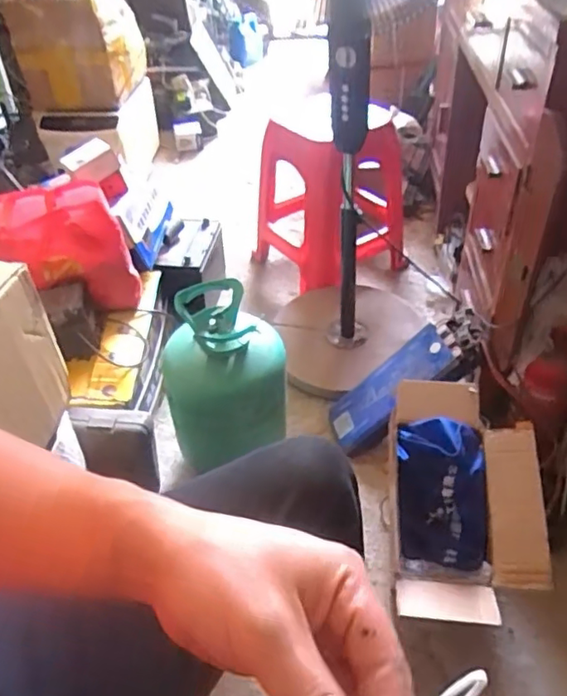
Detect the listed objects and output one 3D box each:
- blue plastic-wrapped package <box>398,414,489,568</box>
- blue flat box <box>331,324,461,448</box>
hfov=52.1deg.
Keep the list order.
[{"bbox_3d":[0.259,0.236,0.961,0.146,0.232,0.050,-2,-2,4],"label":"blue plastic-wrapped package"},{"bbox_3d":[0.231,0.092,1.278,0.321,0.039,0.141,-44,38,20],"label":"blue flat box"}]

